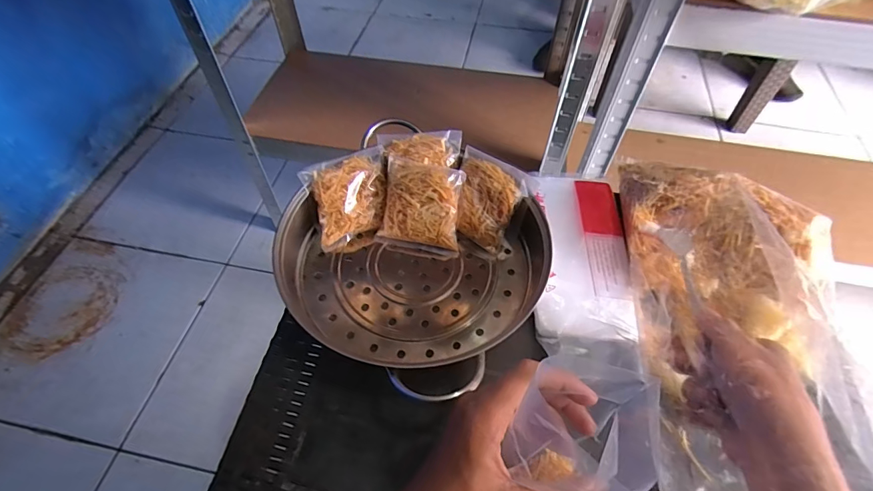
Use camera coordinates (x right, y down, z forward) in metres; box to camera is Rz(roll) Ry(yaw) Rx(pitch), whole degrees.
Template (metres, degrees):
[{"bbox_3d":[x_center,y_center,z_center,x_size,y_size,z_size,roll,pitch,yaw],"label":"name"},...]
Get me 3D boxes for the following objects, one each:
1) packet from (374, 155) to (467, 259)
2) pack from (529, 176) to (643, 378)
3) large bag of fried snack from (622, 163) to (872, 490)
[{"bbox_3d":[-0.017,-0.038,0.468,0.086,0.097,0.020,12,13,7],"label":"packet"},{"bbox_3d":[0.154,0.011,0.456,0.094,0.025,0.227,6,55,2],"label":"pack"},{"bbox_3d":[0.280,0.095,0.387,0.191,0.055,0.409,7,63,3],"label":"large bag of fried snack"}]

